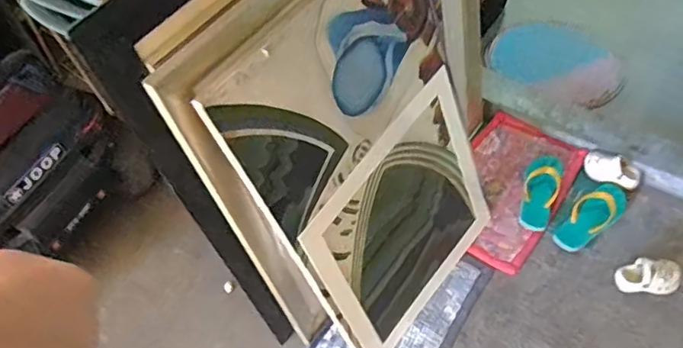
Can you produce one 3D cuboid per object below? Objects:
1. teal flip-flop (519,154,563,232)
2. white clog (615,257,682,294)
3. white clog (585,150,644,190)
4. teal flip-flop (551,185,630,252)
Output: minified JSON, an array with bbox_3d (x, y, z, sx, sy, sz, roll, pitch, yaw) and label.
[{"bbox_3d":[0.612,0.048,1.719,0.104,0.039,0.291,18,59,17],"label":"teal flip-flop"},{"bbox_3d":[0.841,0.280,1.522,0.159,0.082,0.087,6,56,9],"label":"white clog"},{"bbox_3d":[0.840,-0.018,1.723,0.165,0.061,0.094,31,63,23],"label":"white clog"},{"bbox_3d":[0.743,0.110,1.644,0.293,0.069,0.117,-38,61,-20],"label":"teal flip-flop"}]

